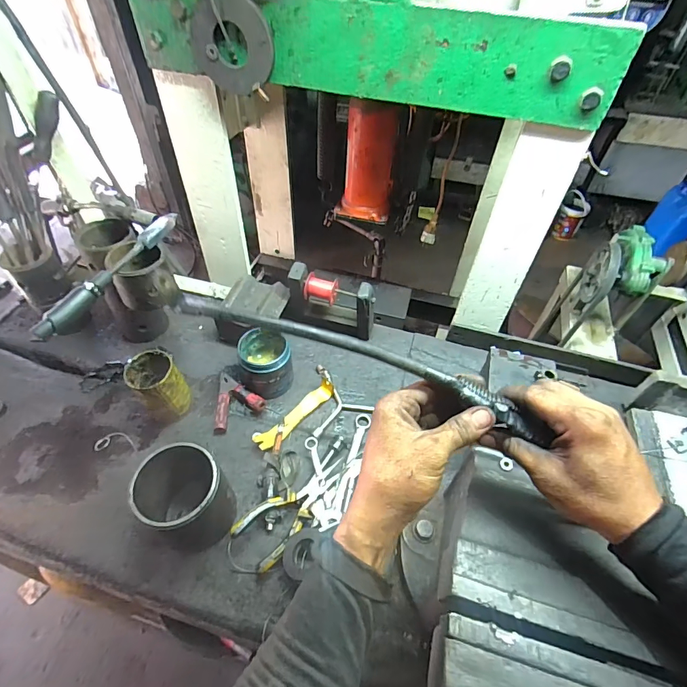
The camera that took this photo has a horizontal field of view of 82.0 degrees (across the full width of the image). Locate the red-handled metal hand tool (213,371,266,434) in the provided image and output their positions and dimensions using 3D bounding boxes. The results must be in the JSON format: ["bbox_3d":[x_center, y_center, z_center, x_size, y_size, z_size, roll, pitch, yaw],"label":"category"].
[{"bbox_3d":[-0.182,0.101,0.707,0.084,0.038,0.115,-1,50,-4],"label":"red-handled metal hand tool"}]

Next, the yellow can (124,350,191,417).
[{"bbox_3d":[-0.309,0.079,0.673,0.079,0.124,0.070,24,52,17],"label":"yellow can"}]

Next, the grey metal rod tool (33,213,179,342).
[{"bbox_3d":[-0.344,-0.110,0.590,0.026,0.034,0.279,17,51,11],"label":"grey metal rod tool"}]

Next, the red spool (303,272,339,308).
[{"bbox_3d":[-0.042,-0.105,0.753,0.063,0.044,0.044,17,51,11],"label":"red spool"}]

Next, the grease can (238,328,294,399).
[{"bbox_3d":[-0.139,0.038,0.717,0.086,0.100,0.105,-10,51,-11],"label":"grease can"}]

